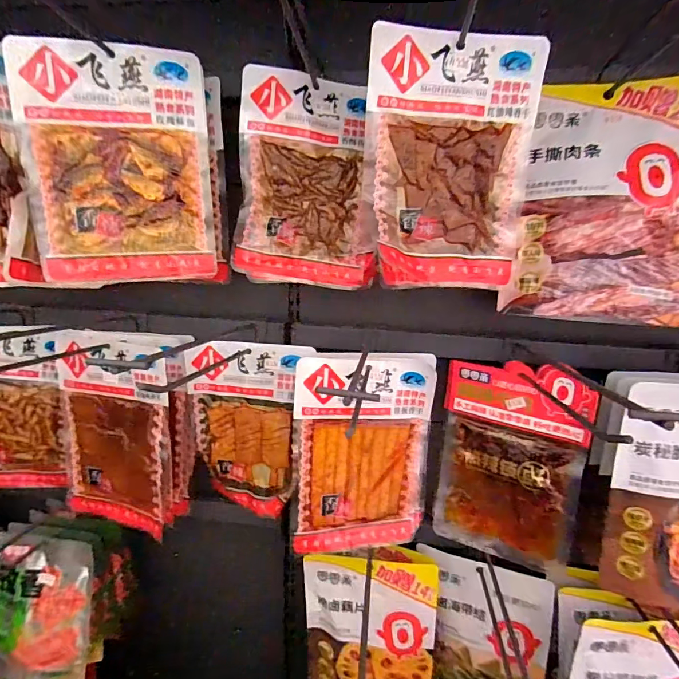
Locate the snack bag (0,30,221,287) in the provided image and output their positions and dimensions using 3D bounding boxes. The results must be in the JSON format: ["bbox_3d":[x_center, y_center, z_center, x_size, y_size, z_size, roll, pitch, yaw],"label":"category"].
[{"bbox_3d":[-0.222,-0.173,0.417,0.171,0.219,0.016,-1,13,-16],"label":"snack bag"}]

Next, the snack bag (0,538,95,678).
[{"bbox_3d":[-0.401,0.367,0.551,0.137,0.181,0.026,3,-5,1],"label":"snack bag"}]

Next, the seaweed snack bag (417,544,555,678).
[{"bbox_3d":[0.190,0.409,0.551,0.162,0.230,0.034,8,14,23],"label":"seaweed snack bag"}]

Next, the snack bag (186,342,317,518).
[{"bbox_3d":[-0.124,0.117,0.543,0.148,0.224,0.024,5,13,11],"label":"snack bag"}]

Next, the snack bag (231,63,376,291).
[{"bbox_3d":[-0.034,-0.170,0.446,0.146,0.211,0.031,1,13,-6],"label":"snack bag"}]

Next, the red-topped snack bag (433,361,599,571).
[{"bbox_3d":[0.203,0.147,0.498,0.157,0.234,0.024,10,15,31],"label":"red-topped snack bag"}]

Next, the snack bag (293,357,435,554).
[{"bbox_3d":[0.031,0.142,0.501,0.169,0.236,0.025,0,13,-13],"label":"snack bag"}]

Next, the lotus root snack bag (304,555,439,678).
[{"bbox_3d":[0.039,0.401,0.550,0.175,0.224,0.030,4,13,7],"label":"lotus root snack bag"}]

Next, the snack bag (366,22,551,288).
[{"bbox_3d":[0.098,-0.152,0.354,0.150,0.201,0.046,2,11,-3],"label":"snack bag"}]

